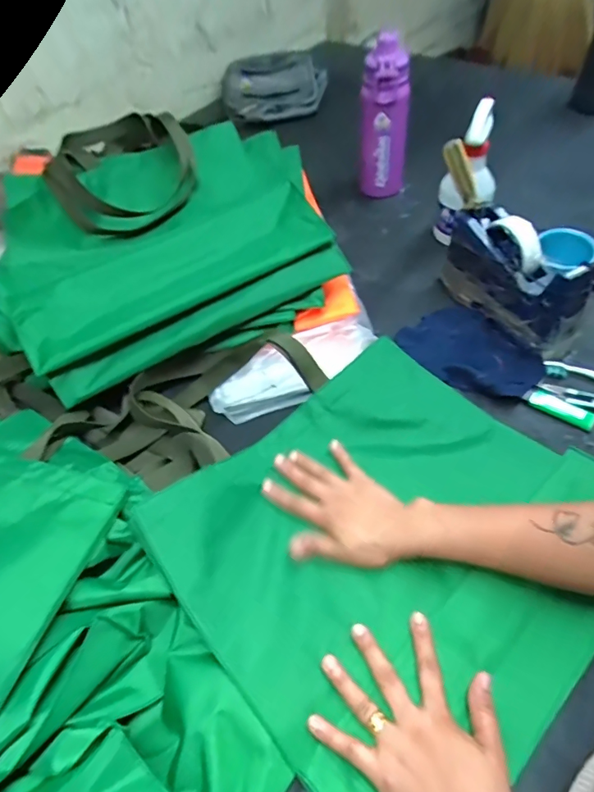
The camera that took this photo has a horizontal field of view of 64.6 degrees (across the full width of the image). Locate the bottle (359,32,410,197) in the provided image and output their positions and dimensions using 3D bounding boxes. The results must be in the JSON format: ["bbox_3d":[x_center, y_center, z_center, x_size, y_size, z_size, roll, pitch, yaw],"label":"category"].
[{"bbox_3d":[0.148,-0.459,0.793,0.078,0.227,0.072,5,52,10],"label":"bottle"}]

